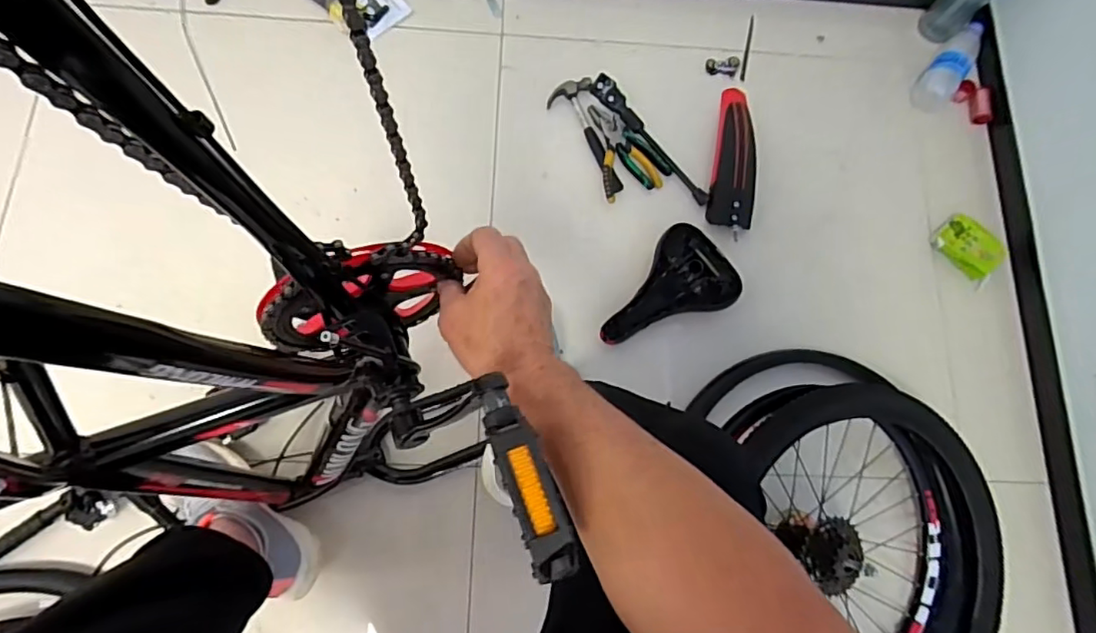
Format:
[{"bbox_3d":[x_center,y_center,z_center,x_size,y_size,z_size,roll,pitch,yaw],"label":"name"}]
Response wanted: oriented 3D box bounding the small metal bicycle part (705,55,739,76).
[{"bbox_3d":[0.326,-0.465,1.093,0.059,0.016,0.036,-10,76,-2],"label":"small metal bicycle part"}]

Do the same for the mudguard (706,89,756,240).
[{"bbox_3d":[0.332,-0.284,1.034,0.075,0.043,0.290,9,76,0],"label":"mudguard"}]

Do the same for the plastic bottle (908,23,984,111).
[{"bbox_3d":[0.746,-0.464,1.072,0.072,0.067,0.195,40,78,7],"label":"plastic bottle"}]

